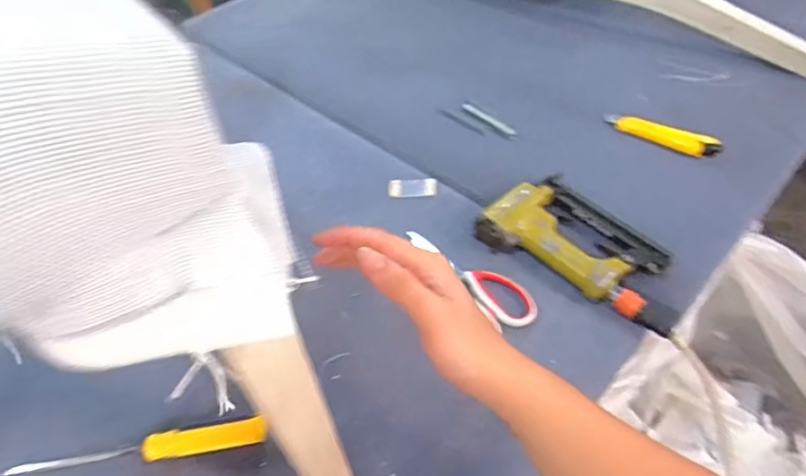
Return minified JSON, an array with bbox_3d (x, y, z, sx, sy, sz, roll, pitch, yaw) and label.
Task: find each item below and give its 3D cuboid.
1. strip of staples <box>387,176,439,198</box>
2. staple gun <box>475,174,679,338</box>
[{"bbox_3d":[0.014,-0.071,0.767,0.068,0.005,0.034,-3,48,2],"label":"strip of staples"},{"bbox_3d":[0.218,0.009,0.650,0.242,0.046,0.119,31,57,28],"label":"staple gun"}]

